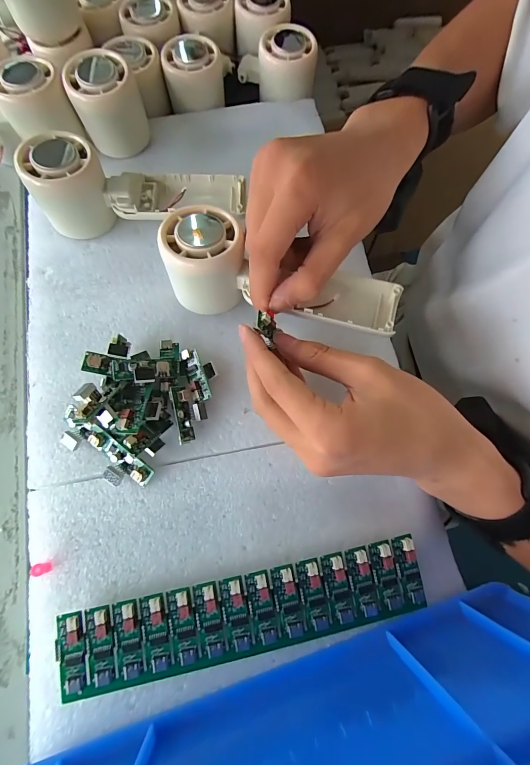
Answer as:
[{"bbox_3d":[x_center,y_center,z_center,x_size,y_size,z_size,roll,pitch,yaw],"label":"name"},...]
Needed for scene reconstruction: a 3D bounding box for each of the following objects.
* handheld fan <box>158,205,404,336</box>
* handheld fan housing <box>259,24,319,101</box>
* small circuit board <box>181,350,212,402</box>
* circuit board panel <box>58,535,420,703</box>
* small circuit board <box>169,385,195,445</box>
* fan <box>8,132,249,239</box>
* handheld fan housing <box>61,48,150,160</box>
[{"bbox_3d":[0.011,-0.077,0.237,0.159,0.048,0.071,12,72,-1],"label":"handheld fan"},{"bbox_3d":[0.021,-0.314,0.330,0.053,0.039,0.052,-3,74,-1],"label":"handheld fan housing"},{"bbox_3d":[-0.050,-0.005,0.244,0.013,0.010,0.039,-19,75,-6],"label":"small circuit board"},{"bbox_3d":[-0.010,0.137,0.199,0.215,0.013,0.043,-11,74,-3],"label":"circuit board panel"},{"bbox_3d":[-0.056,0.022,0.233,0.013,0.008,0.039,-11,86,-2],"label":"small circuit board"},{"bbox_3d":[-0.097,-0.157,0.266,0.157,0.057,0.056,-5,74,-2],"label":"fan"},{"bbox_3d":[-0.133,-0.237,0.293,0.053,0.060,0.054,-16,75,-5],"label":"handheld fan housing"}]

